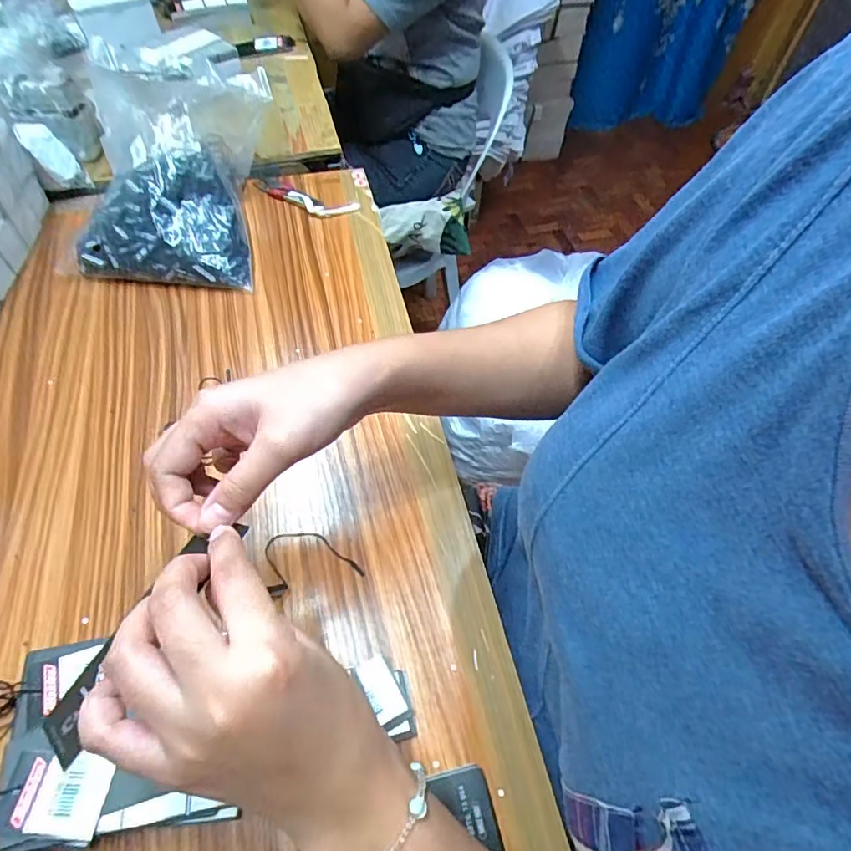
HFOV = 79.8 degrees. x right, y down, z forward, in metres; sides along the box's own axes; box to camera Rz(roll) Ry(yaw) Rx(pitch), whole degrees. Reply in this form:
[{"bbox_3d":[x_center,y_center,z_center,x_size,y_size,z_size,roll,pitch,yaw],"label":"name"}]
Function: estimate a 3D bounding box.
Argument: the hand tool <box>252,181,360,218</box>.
[{"bbox_3d":[-0.145,-0.265,0.595,0.127,0.009,0.042,18,58,8],"label":"hand tool"}]

